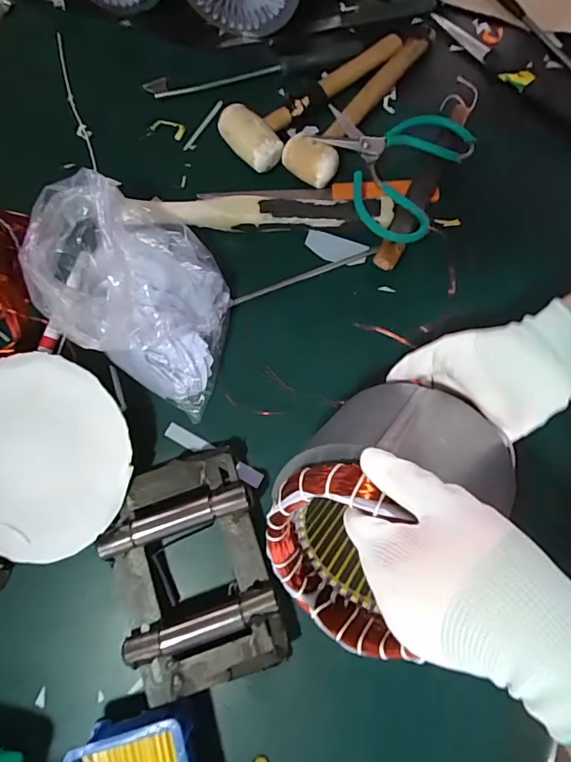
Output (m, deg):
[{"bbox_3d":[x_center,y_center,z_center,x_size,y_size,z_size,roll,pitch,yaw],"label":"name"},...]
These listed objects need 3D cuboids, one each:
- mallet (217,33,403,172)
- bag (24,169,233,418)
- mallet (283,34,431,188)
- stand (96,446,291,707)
[{"bbox_3d":[0.037,-0.342,0.552,0.263,0.044,0.081,-44,81,-9],"label":"mallet"},{"bbox_3d":[-0.155,-0.100,0.465,0.237,0.116,0.160,29,79,6],"label":"bag"},{"bbox_3d":[0.090,-0.318,0.542,0.056,0.049,0.240,37,80,7],"label":"mallet"},{"bbox_3d":[-0.085,0.173,0.435,0.131,0.045,0.197,-16,78,-4],"label":"stand"}]

